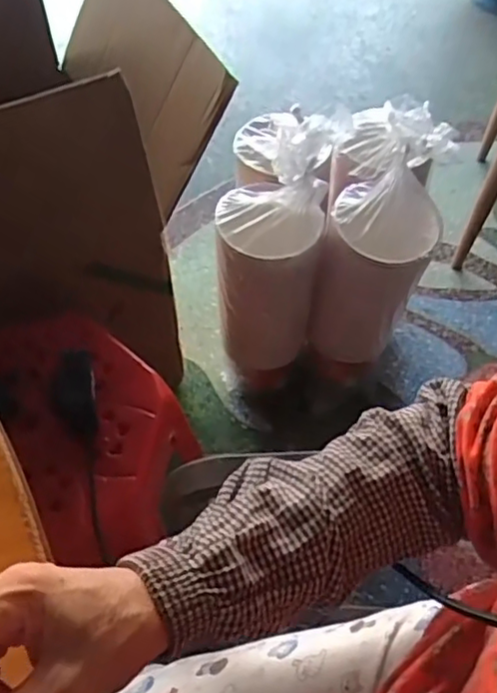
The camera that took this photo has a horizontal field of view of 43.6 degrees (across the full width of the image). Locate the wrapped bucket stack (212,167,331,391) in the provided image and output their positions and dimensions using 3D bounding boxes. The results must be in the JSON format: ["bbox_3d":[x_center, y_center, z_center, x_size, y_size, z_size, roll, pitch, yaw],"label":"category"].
[{"bbox_3d":[0.026,-0.096,1.065,0.159,0.476,0.155,8,58,3],"label":"wrapped bucket stack"}]

